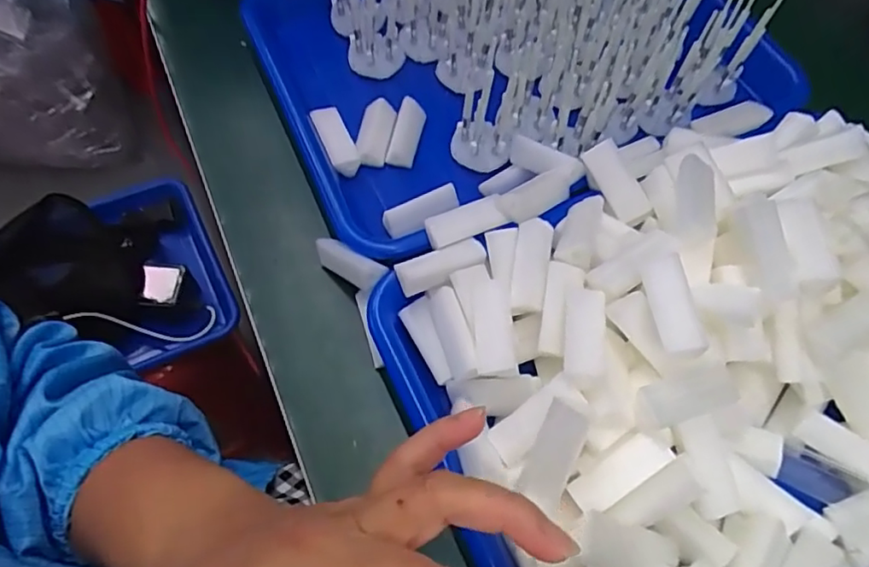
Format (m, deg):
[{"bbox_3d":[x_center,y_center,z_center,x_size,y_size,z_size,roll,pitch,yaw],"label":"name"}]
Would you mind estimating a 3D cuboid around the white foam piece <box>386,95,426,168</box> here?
[{"bbox_3d":[-0.018,-0.096,0.377,0.016,0.018,0.044,15,81,5],"label":"white foam piece"}]

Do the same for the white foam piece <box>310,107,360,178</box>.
[{"bbox_3d":[-0.062,-0.089,0.363,0.018,0.011,0.045,-24,79,-15],"label":"white foam piece"}]

